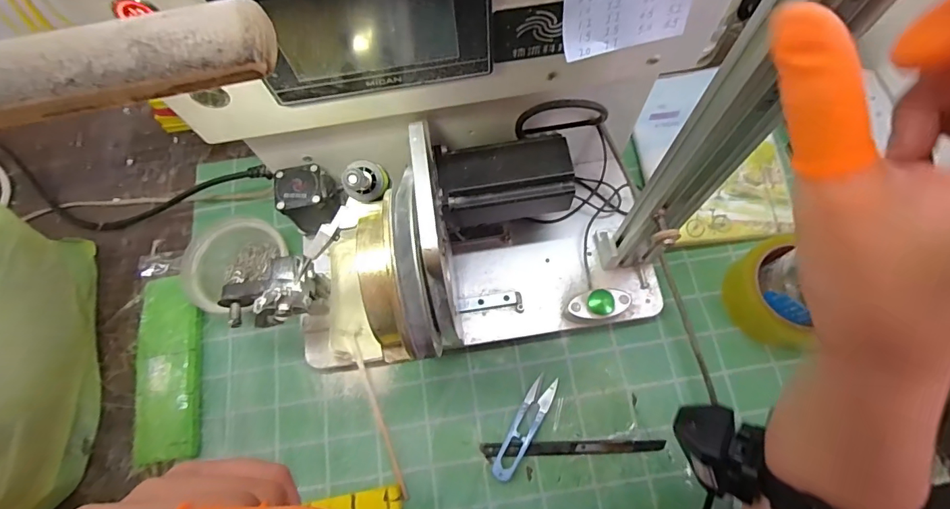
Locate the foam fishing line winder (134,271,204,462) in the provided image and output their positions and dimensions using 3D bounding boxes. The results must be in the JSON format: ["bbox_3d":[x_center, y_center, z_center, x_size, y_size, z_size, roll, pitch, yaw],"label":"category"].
[{"bbox_3d":[-0.303,0.110,0.458,0.062,0.015,0.175,-10,70,-1],"label":"foam fishing line winder"}]

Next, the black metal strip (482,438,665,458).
[{"bbox_3d":[0.089,0.177,0.423,0.164,0.008,0.013,-2,70,2],"label":"black metal strip"}]

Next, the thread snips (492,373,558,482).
[{"bbox_3d":[0.047,0.160,0.428,0.024,0.013,0.100,27,74,11],"label":"thread snips"}]

